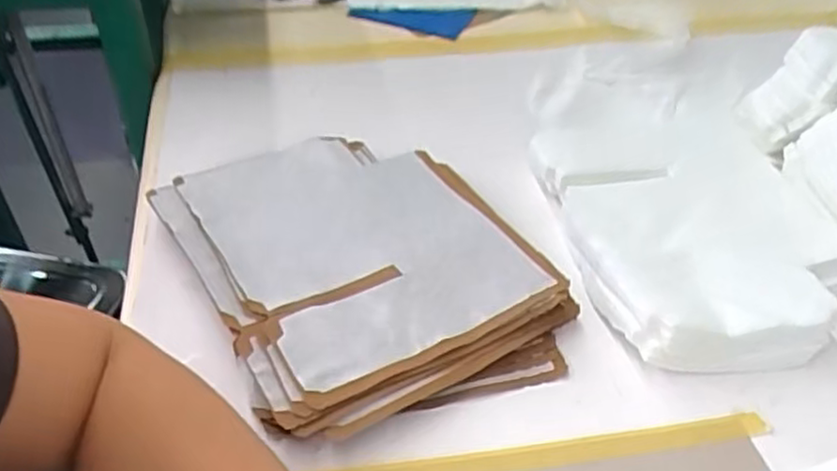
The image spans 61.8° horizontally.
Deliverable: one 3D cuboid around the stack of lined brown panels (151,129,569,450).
[{"bbox_3d":[-0.043,0.014,0.495,0.211,0.031,0.266,-20,45,-24],"label":"stack of lined brown panels"}]

